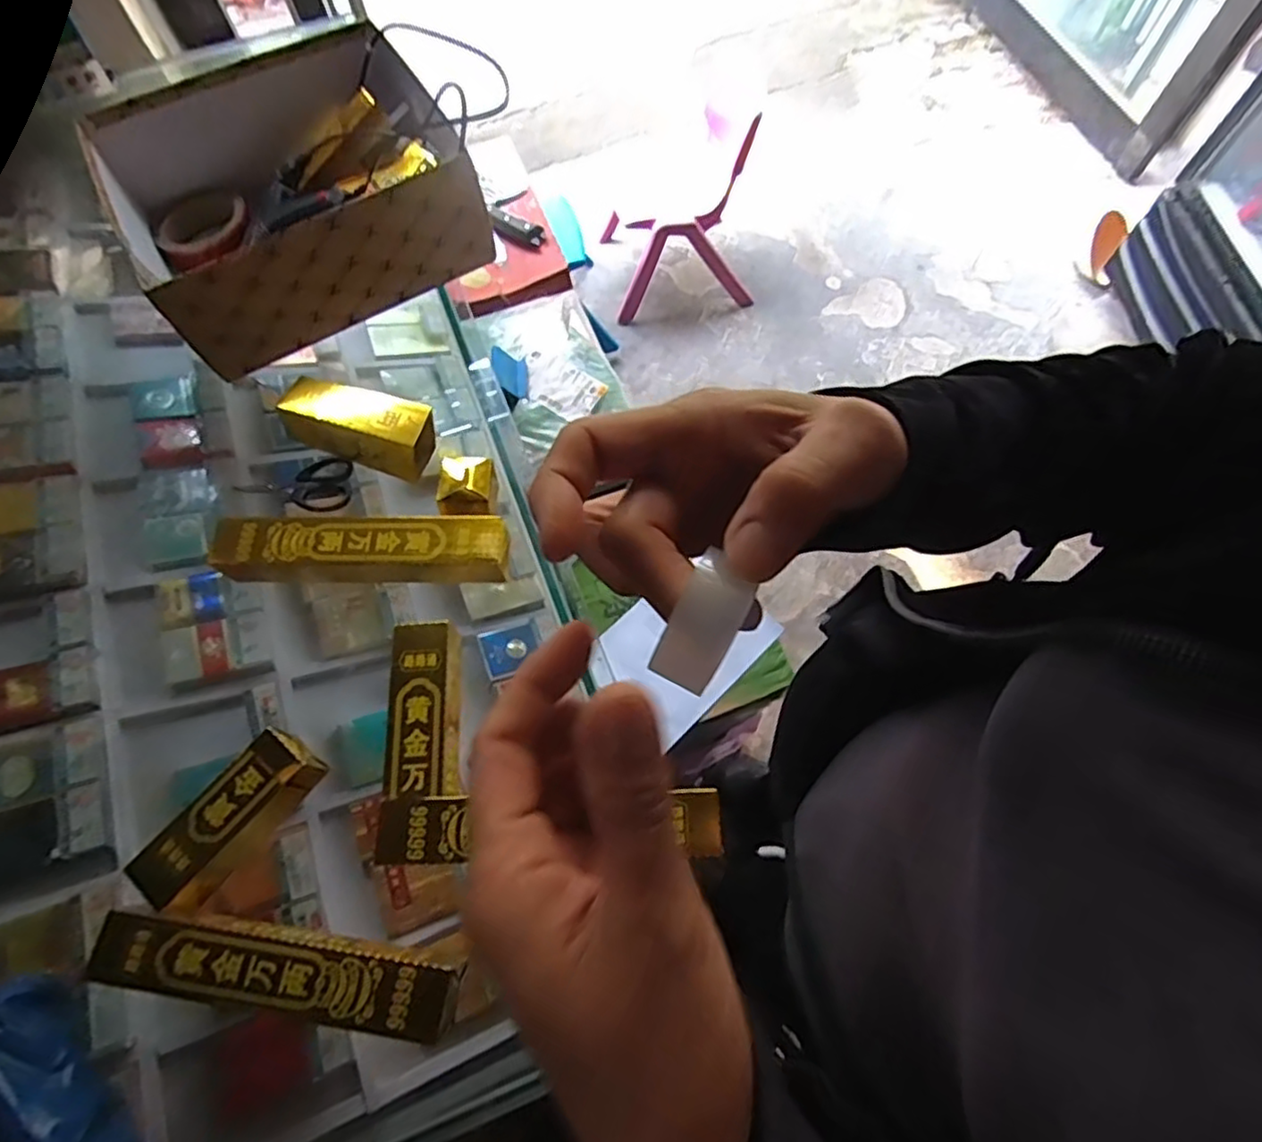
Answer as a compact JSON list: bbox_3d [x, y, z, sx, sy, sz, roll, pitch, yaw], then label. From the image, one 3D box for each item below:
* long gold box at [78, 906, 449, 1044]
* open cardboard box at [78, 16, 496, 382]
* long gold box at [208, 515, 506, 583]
[{"bbox_3d":[-0.228,0.259,0.434,0.227,0.027,0.044,9,69,4],"label":"long gold box"},{"bbox_3d":[-0.330,-0.375,0.661,0.299,0.106,0.267,-27,71,-10],"label":"open cardboard box"},{"bbox_3d":[-0.223,-0.018,0.556,0.241,0.037,0.052,1,68,1],"label":"long gold box"}]

